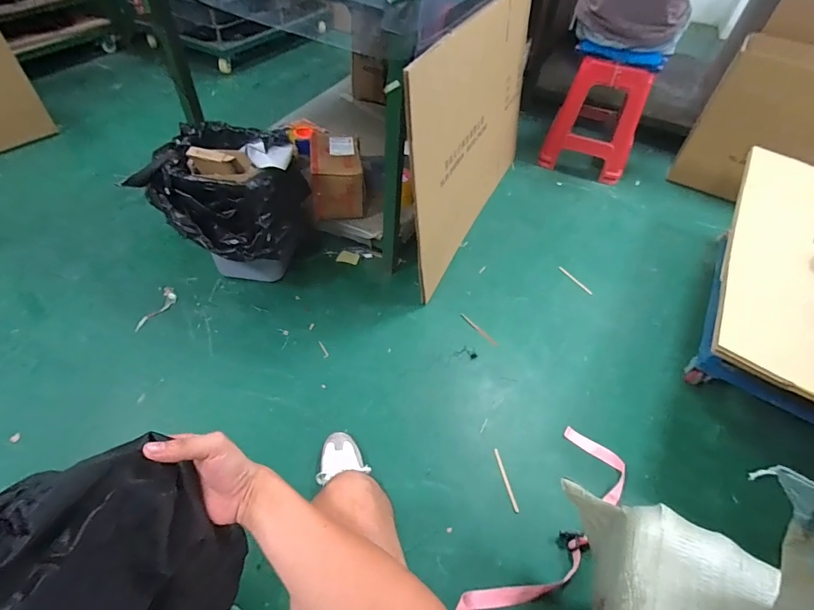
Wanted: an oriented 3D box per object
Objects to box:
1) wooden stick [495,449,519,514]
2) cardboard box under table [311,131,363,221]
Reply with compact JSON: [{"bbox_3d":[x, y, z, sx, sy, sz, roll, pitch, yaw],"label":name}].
[{"bbox_3d":[0.236,0.417,1.003,0.011,0.006,0.147,-8,51,-11],"label":"wooden stick"},{"bbox_3d":[-0.229,-0.417,1.357,0.160,0.157,0.238,-4,50,-9],"label":"cardboard box under table"}]

